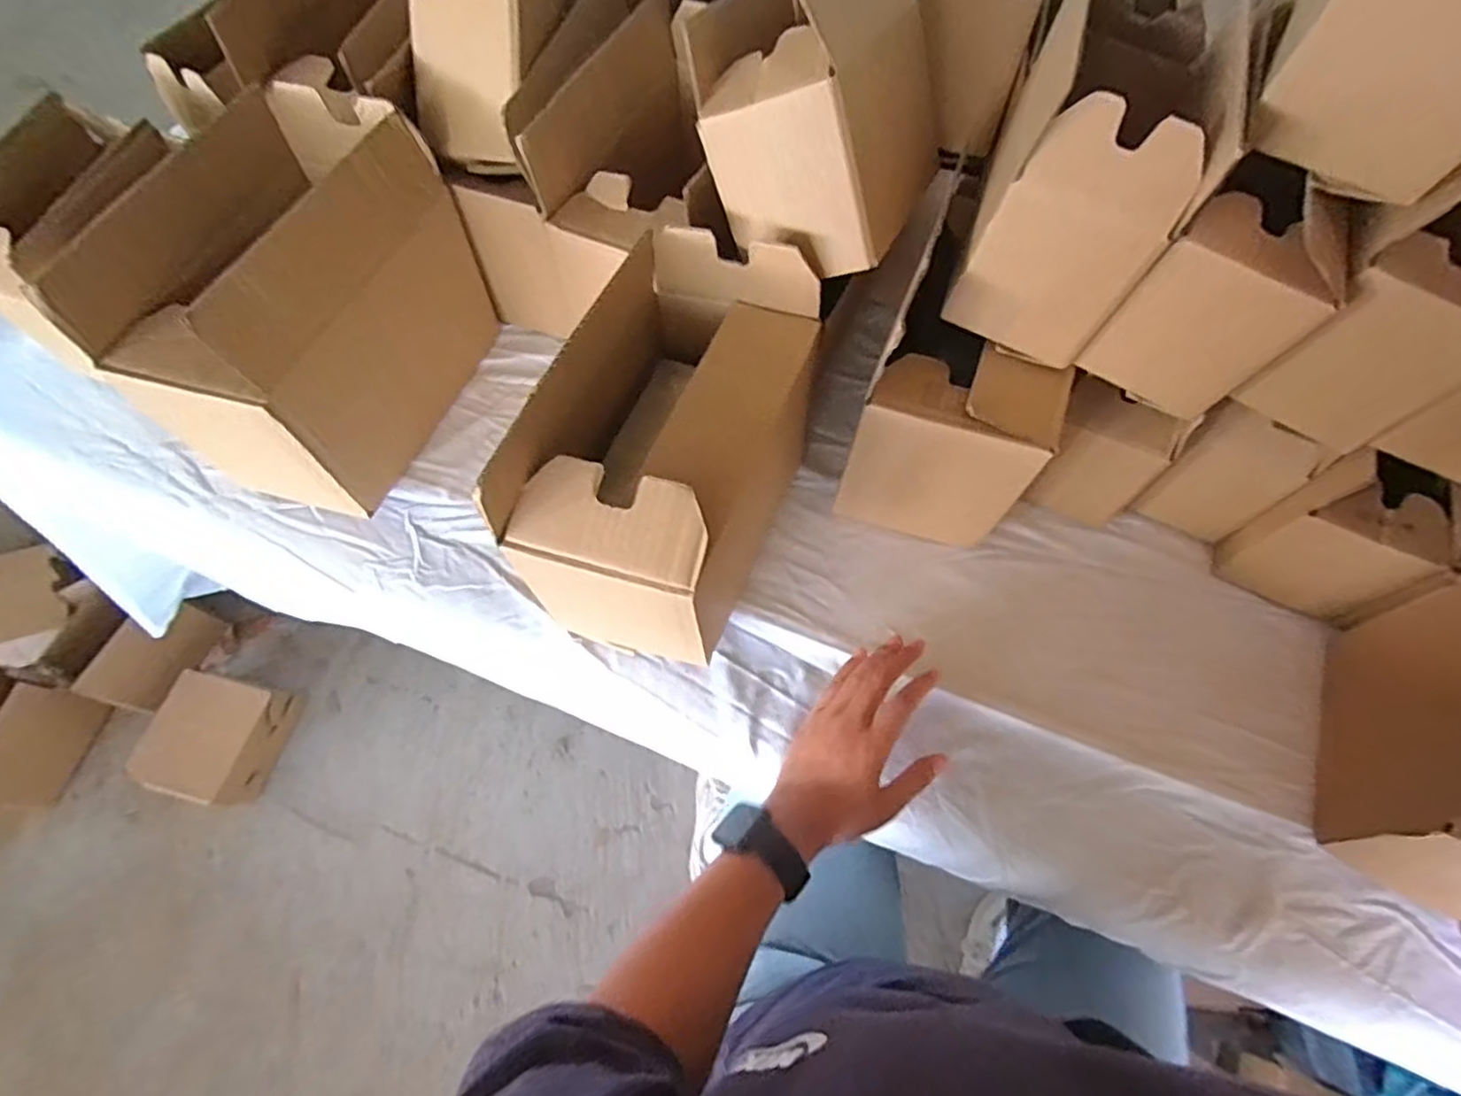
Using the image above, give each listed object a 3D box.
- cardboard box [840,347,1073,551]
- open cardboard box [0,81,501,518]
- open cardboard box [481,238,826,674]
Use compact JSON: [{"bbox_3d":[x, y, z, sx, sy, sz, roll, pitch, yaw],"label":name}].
[{"bbox_3d":[0.167,-0.073,0.532,0.138,0.164,0.080,13,66,5],"label":"cardboard box"},{"bbox_3d":[-0.334,-0.187,0.547,0.151,0.225,0.247,20,66,6],"label":"open cardboard box"},{"bbox_3d":[-0.041,-0.060,0.495,0.142,0.217,0.237,23,67,10],"label":"open cardboard box"}]

